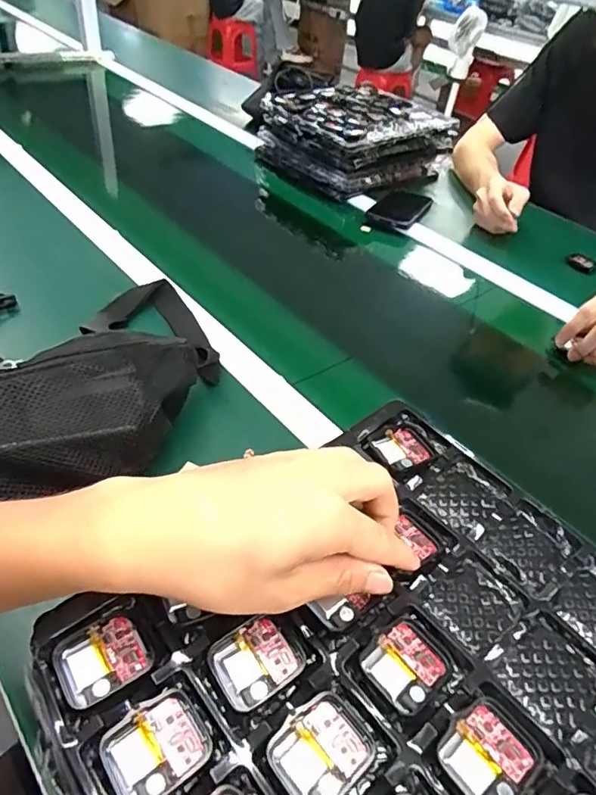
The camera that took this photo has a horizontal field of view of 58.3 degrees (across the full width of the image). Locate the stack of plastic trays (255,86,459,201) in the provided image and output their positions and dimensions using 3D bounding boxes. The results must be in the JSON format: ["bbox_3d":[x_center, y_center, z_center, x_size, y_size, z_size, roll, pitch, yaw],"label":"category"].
[{"bbox_3d":[0.112,-0.511,1.051,0.288,0.111,0.262,-27,53,-32],"label":"stack of plastic trays"}]

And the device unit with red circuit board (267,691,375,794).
[{"bbox_3d":[0.011,0.159,0.241,0.042,0.008,0.036,-29,54,-33],"label":"device unit with red circuit board"}]

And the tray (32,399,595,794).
[{"bbox_3d":[0.055,0.141,0.266,0.287,0.018,0.257,-27,53,-32],"label":"tray"}]

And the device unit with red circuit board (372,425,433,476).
[{"bbox_3d":[0.074,0.036,0.377,0.043,0.005,0.035,-19,49,-26],"label":"device unit with red circuit board"}]

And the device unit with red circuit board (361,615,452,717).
[{"bbox_3d":[0.055,0.134,0.270,0.040,0.005,0.036,-26,53,-31],"label":"device unit with red circuit board"}]

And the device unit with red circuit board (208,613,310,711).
[{"bbox_3d":[-0.020,0.132,0.268,0.042,0.008,0.036,-22,50,-28],"label":"device unit with red circuit board"}]

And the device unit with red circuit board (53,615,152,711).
[{"bbox_3d":[-0.096,0.130,0.263,0.040,0.006,0.034,-22,51,-28],"label":"device unit with red circuit board"}]

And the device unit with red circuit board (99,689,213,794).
[{"bbox_3d":[-0.063,0.157,0.239,0.042,0.006,0.036,-24,52,-30],"label":"device unit with red circuit board"}]

